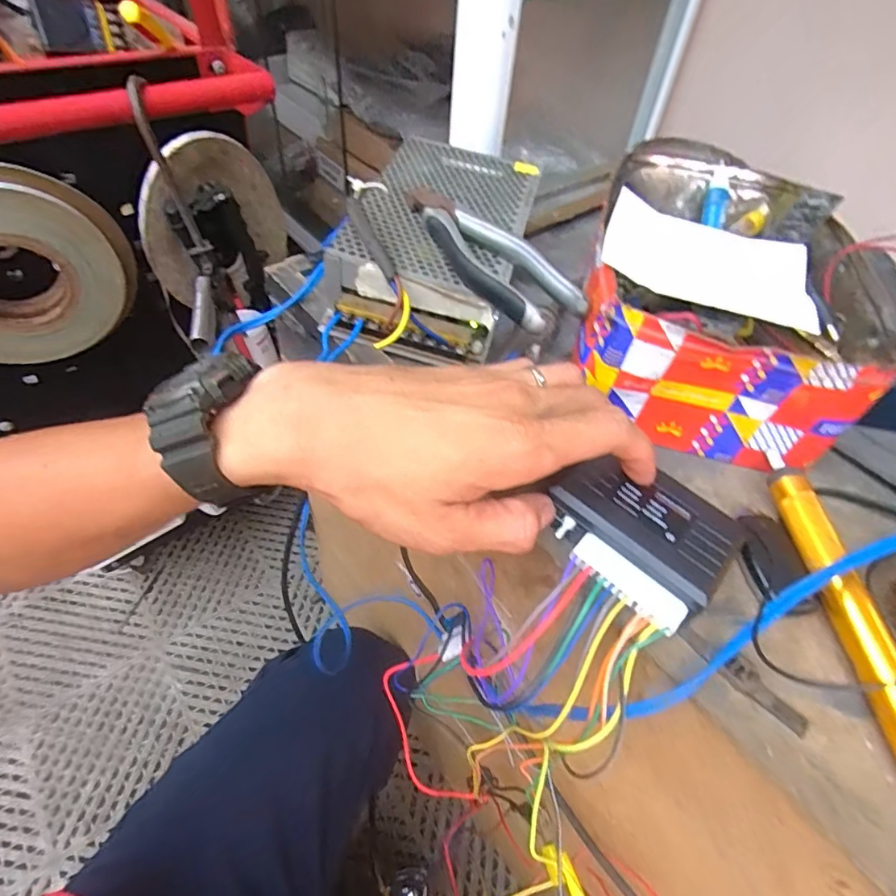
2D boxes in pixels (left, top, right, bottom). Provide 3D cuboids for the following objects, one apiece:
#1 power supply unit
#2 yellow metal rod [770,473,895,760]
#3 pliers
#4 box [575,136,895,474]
[{"bbox_3d":[-0.002,-0.149,0.374,0.133,0.058,0.212,14,51,6],"label":"power supply unit"},{"bbox_3d":[0.187,0.083,0.238,0.016,0.017,0.161,1,51,-5],"label":"yellow metal rod"},{"bbox_3d":[0.021,-0.123,0.328,0.048,0.019,0.147,-26,58,-24],"label":"pliers"},{"bbox_3d":[0.181,-0.109,0.356,0.164,0.080,0.244,19,52,10],"label":"box"}]

